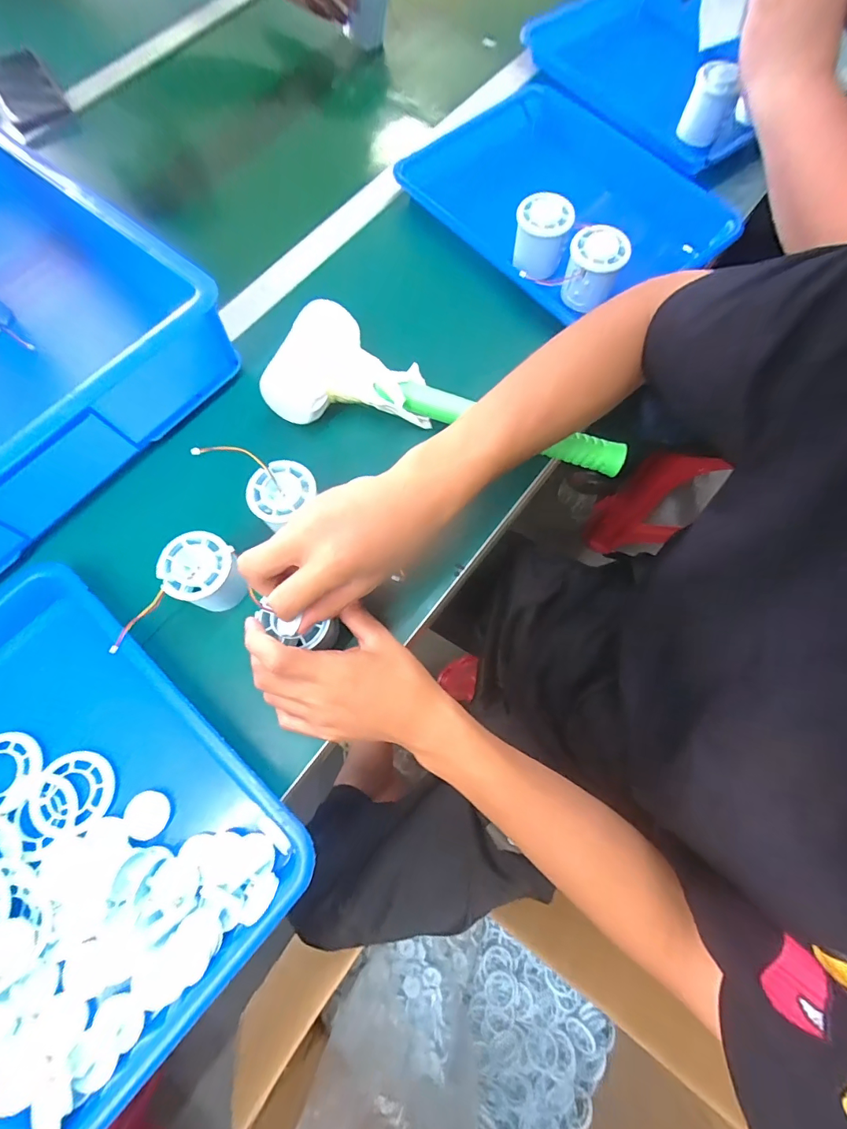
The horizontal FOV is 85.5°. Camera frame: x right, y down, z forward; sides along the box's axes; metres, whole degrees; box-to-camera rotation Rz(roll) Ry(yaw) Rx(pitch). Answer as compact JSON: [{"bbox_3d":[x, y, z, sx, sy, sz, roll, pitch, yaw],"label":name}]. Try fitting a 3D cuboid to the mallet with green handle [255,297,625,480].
[{"bbox_3d":[0.025,-0.159,0.426,0.334,0.052,0.107,14,72,5],"label":"mallet with green handle"}]

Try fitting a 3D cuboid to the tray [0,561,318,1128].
[{"bbox_3d":[-0.276,0.182,0.336,0.349,0.029,0.247,41,76,15],"label":"tray"}]

